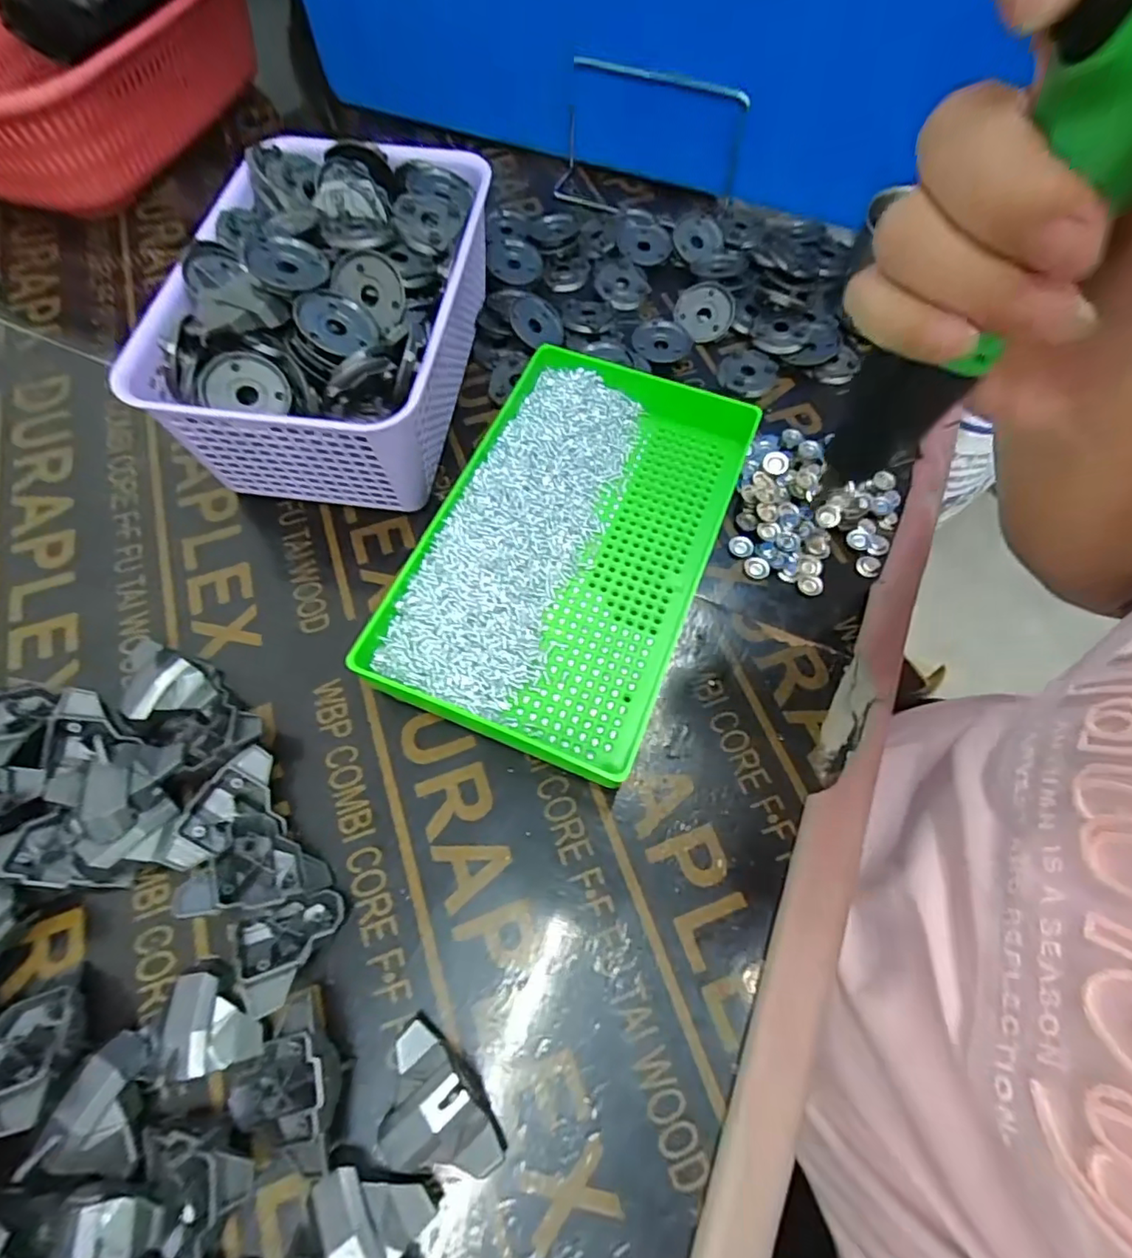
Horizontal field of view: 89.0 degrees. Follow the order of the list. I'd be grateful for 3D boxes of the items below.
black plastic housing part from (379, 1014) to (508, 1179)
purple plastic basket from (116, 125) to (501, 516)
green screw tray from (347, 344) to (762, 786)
[{"bbox_3d":[-0.056,0.198,0.235,0.037,0.016,0.059,-36,70,-15],"label":"black plastic housing part"},{"bbox_3d":[-0.141,-0.188,0.364,0.145,0.102,0.221,6,66,2],"label":"purple plastic basket"},{"bbox_3d":[0.005,-0.052,0.336,0.150,0.040,0.249,22,67,9],"label":"green screw tray"}]

